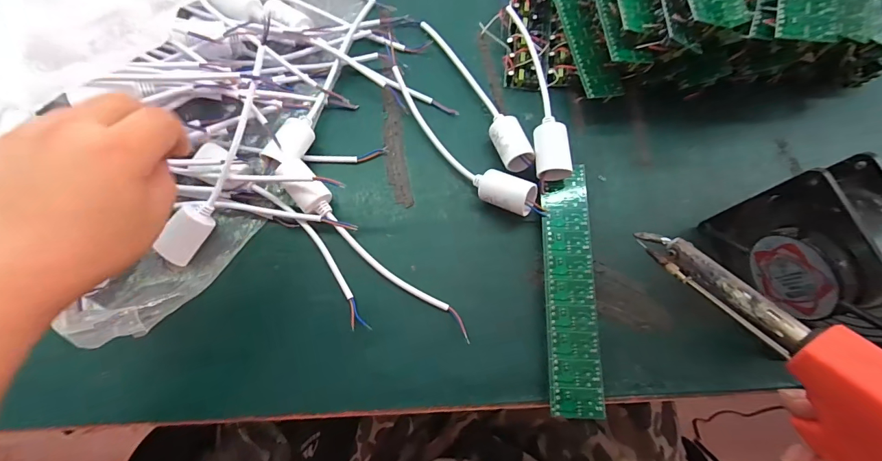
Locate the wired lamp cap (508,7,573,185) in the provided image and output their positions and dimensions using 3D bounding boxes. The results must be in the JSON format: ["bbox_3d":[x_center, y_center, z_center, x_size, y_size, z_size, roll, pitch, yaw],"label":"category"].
[{"bbox_3d":[0.089,-0.131,0.376,0.028,0.035,0.187,-4,73,-3],"label":"wired lamp cap"}]

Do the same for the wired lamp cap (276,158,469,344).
[{"bbox_3d":[-0.058,0.017,0.331,0.207,0.028,0.028,43,76,11],"label":"wired lamp cap"}]

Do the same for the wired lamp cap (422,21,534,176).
[{"bbox_3d":[0.034,-0.134,0.374,0.028,0.030,0.182,-23,75,-8],"label":"wired lamp cap"}]

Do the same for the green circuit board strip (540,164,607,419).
[{"bbox_3d":[0.104,0.044,0.326,0.038,0.004,0.195,0,73,4],"label":"green circuit board strip"}]

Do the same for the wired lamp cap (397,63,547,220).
[{"bbox_3d":[0.014,-0.074,0.356,0.032,0.038,0.185,-41,78,-13],"label":"wired lamp cap"}]

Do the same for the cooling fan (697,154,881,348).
[{"bbox_3d":[0.260,0.026,0.284,0.040,0.125,0.115,-18,74,-7],"label":"cooling fan"}]

